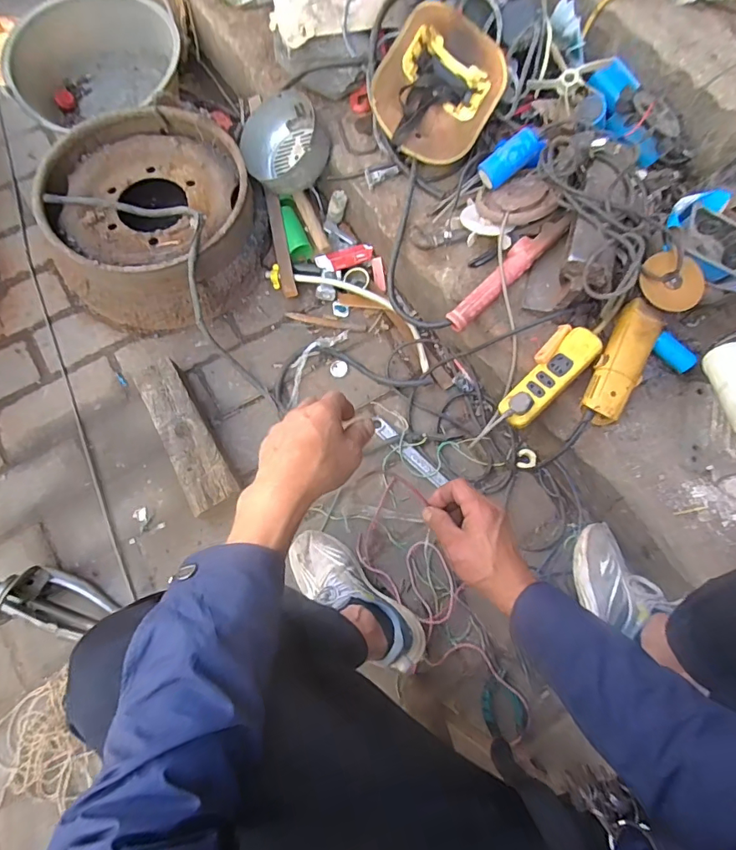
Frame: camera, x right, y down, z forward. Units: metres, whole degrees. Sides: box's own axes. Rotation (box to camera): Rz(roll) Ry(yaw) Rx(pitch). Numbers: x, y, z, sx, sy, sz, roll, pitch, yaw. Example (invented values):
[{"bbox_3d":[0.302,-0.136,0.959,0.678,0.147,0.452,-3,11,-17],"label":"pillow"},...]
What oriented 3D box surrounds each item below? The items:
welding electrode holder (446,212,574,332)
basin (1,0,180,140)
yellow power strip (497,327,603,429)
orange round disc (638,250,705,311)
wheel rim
[{"bbox_3d":[0.241,-0.266,0.838,0.256,0.032,0.045,-43,76,5],"label":"welding electrode holder"},{"bbox_3d":[-0.589,-0.777,1.088,0.366,0.149,0.399,1,71,-2],"label":"basin"},{"bbox_3d":[0.299,-0.077,0.786,0.188,0.025,0.055,-46,77,8],"label":"yellow power strip"},{"bbox_3d":[0.474,-0.224,0.750,0.095,0.014,0.085,31,94,9],"label":"orange round disc"},{"bbox_3d":[-0.430,-0.412,0.984,0.412,0.155,0.437,-17,72,-7],"label":"wheel rim"}]

